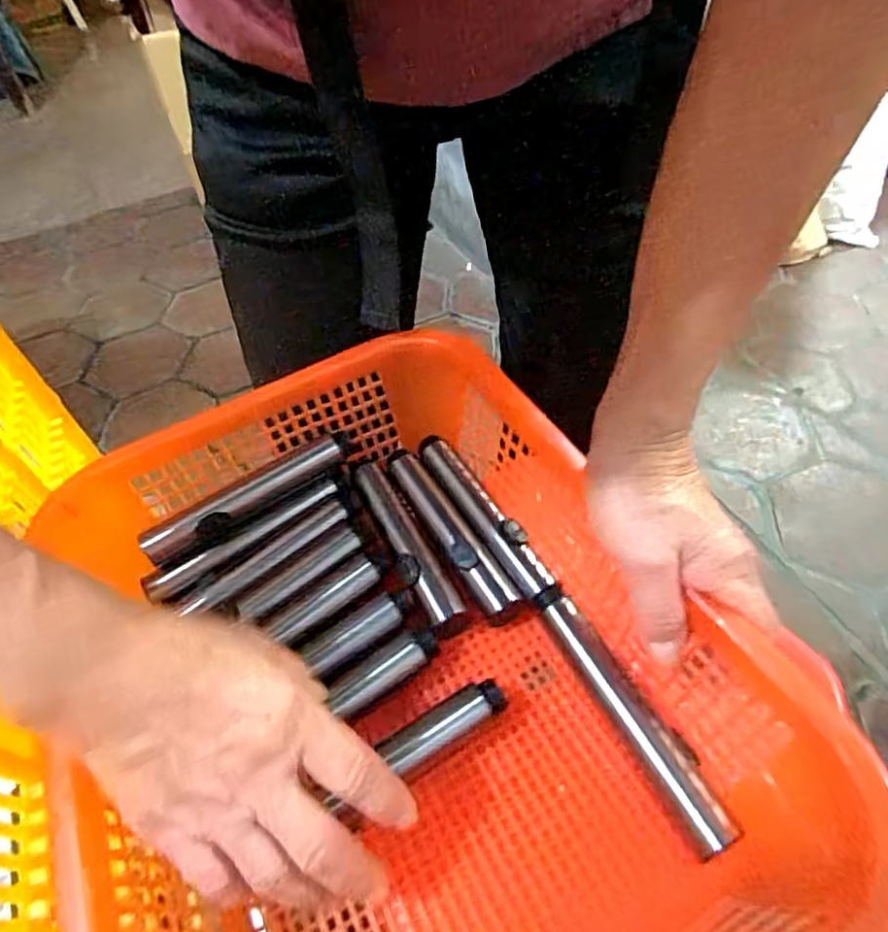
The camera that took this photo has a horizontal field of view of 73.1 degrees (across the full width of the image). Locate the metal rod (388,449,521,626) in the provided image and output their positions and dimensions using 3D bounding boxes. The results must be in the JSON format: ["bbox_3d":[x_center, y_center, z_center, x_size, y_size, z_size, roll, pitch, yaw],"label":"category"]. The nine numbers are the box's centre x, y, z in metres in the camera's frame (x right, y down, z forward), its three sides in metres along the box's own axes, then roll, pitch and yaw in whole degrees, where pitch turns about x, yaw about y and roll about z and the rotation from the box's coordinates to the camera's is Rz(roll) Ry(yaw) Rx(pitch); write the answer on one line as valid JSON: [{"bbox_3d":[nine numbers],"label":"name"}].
[{"bbox_3d":[0.005,0.044,0.409,0.024,0.021,0.147,-26,54,-14],"label":"metal rod"}]

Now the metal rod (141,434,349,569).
[{"bbox_3d":[-0.132,0.020,0.405,0.142,0.016,0.021,-32,55,-18],"label":"metal rod"}]

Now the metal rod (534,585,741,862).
[{"bbox_3d":[0.099,0.129,0.328,0.025,0.020,0.150,-24,53,-13],"label":"metal rod"}]

